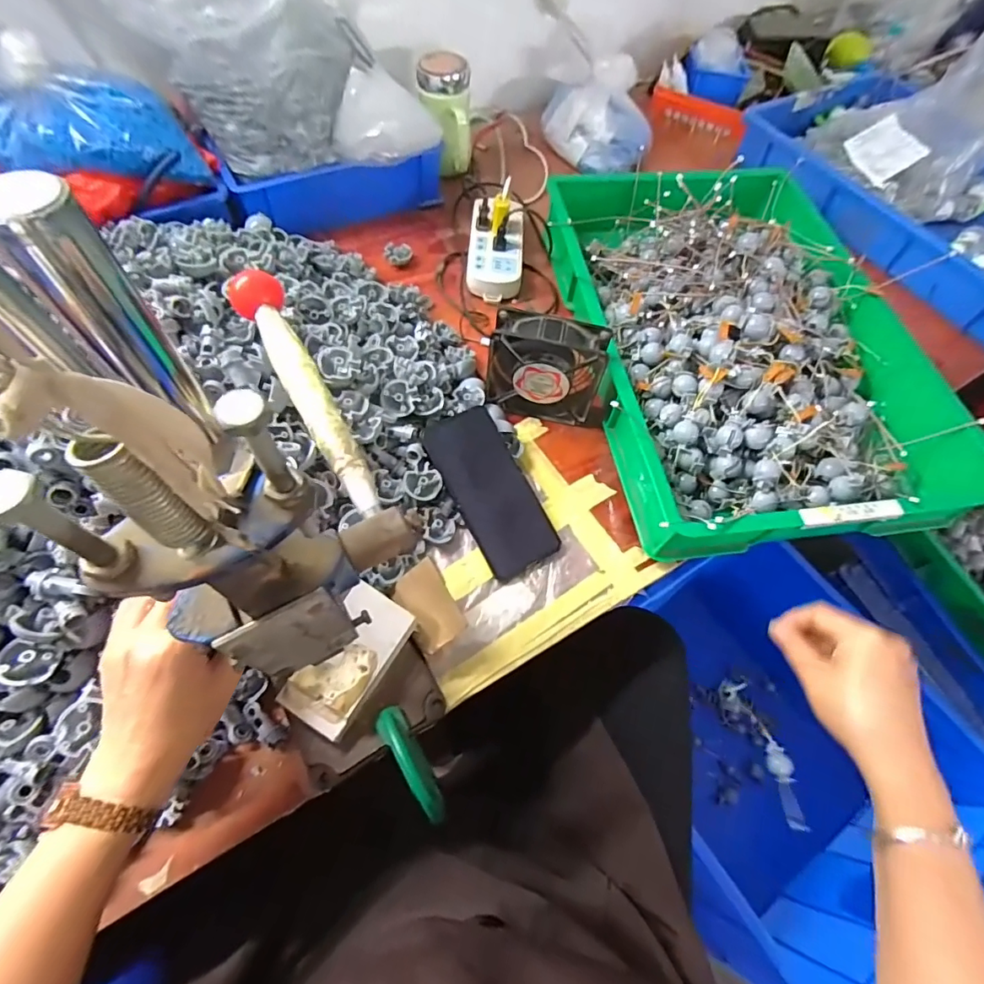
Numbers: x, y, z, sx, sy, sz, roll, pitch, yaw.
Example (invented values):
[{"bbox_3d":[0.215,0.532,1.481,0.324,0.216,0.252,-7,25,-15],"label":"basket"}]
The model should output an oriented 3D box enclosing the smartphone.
[{"bbox_3d":[-0.001,-0.003,0.500,0.074,0.008,0.171,-25,78,-16],"label":"smartphone"}]

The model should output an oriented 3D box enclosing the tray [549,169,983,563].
[{"bbox_3d":[0.297,-0.208,0.605,0.370,0.092,0.560,-6,62,-7],"label":"tray"}]

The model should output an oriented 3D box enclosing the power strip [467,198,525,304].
[{"bbox_3d":[0.006,-0.352,0.704,0.079,0.033,0.186,4,61,-1],"label":"power strip"}]

